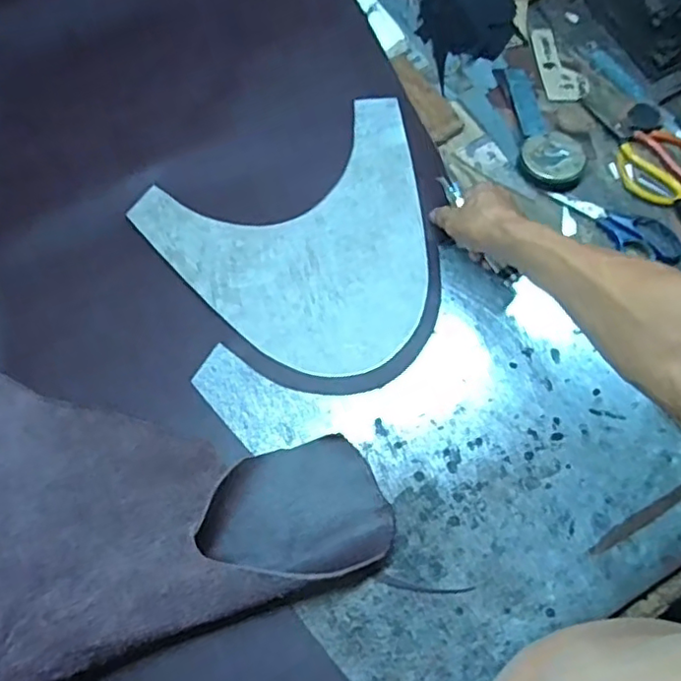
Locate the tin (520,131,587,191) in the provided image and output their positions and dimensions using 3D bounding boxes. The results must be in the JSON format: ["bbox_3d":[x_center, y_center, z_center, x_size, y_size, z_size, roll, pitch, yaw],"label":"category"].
[{"bbox_3d":[0.257,-0.217,0.745,0.072,0.029,0.066,0,67,0],"label":"tin"}]

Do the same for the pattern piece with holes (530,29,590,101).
[{"bbox_3d":[0.291,-0.369,0.821,0.056,0.009,0.134,-9,67,1],"label":"pattern piece with holes"}]

